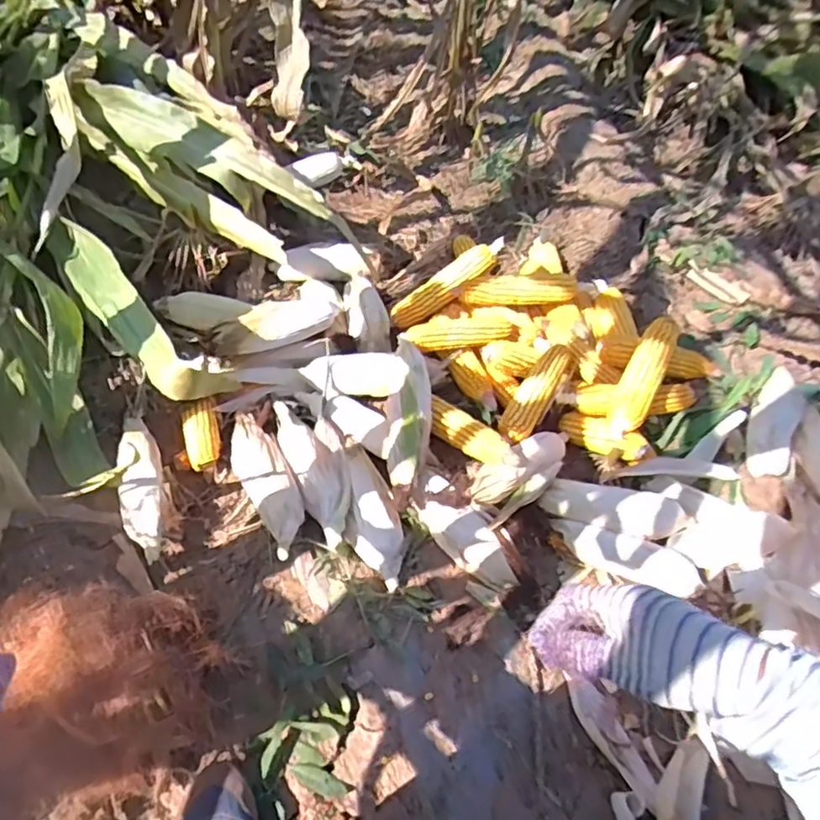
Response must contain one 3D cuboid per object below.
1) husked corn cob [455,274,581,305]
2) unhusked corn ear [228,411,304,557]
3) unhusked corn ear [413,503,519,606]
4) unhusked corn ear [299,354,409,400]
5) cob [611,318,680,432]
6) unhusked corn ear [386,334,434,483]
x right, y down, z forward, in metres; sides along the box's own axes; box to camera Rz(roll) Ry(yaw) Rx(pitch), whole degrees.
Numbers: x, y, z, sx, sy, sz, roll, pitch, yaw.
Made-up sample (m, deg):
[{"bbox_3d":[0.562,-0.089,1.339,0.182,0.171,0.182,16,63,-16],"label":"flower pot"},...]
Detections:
[{"bbox_3d":[0.176,-0.197,1.018,0.189,0.050,0.040,5,50,-4],"label":"husked corn cob"},{"bbox_3d":[-0.195,0.093,0.849,0.065,0.063,0.240,-18,55,-21],"label":"unhusked corn ear"},{"bbox_3d":[0.076,0.174,0.821,0.056,0.055,0.160,-24,59,-23],"label":"unhusked corn ear"},{"bbox_3d":[-0.083,-0.051,0.923,0.149,0.051,0.055,2,50,-6],"label":"unhusked corn ear"},{"bbox_3d":[0.334,-0.056,0.883,0.053,0.055,0.192,25,75,13],"label":"cob"},{"bbox_3d":[0.001,-0.004,0.884,0.061,0.064,0.238,7,50,-3],"label":"unhusked corn ear"}]

